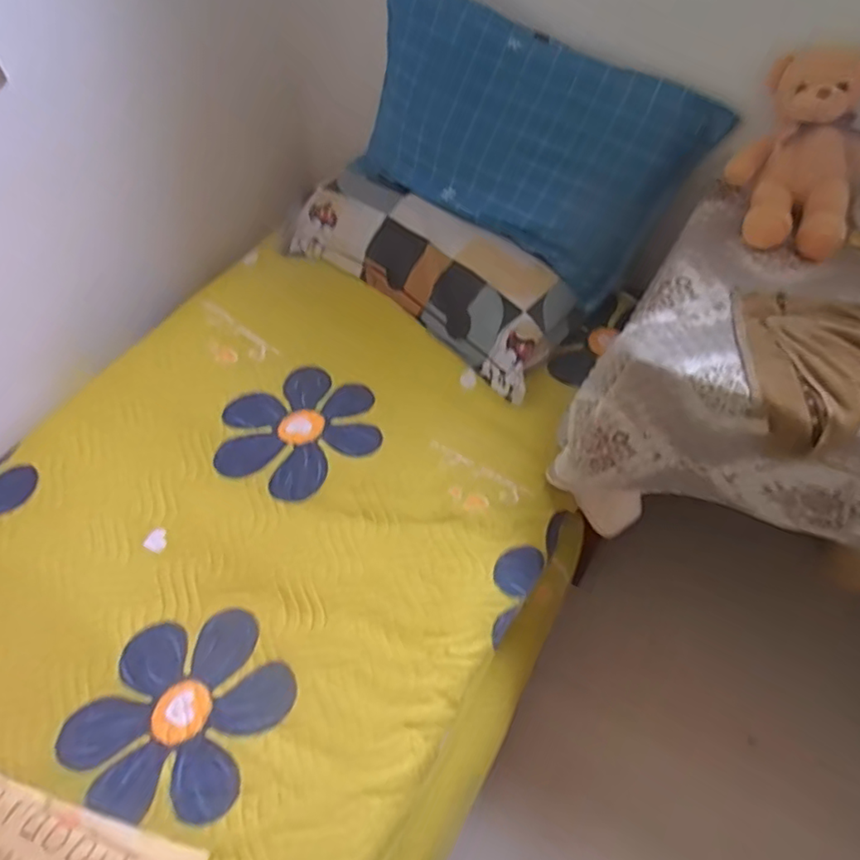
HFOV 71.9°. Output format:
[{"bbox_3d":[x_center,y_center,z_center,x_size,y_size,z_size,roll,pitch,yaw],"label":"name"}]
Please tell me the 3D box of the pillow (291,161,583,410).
[{"bbox_3d":[0.006,-0.340,1.261,0.635,0.133,0.273,35,62,22],"label":"pillow"}]

